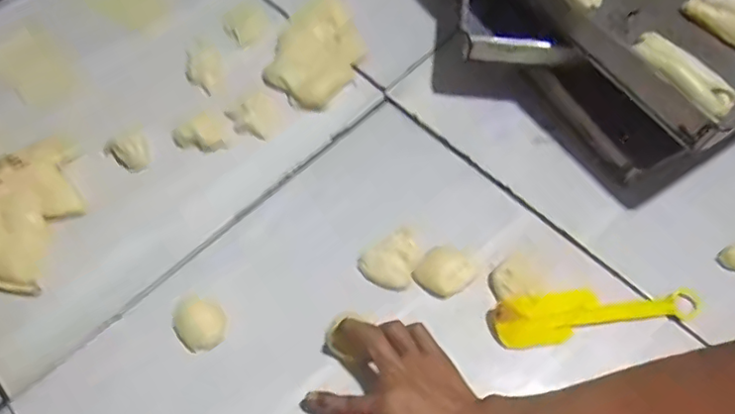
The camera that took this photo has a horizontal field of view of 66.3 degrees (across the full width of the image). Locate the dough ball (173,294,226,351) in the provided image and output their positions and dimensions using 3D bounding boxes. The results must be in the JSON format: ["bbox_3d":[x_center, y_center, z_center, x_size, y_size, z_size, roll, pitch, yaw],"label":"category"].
[{"bbox_3d":[-0.162,0.111,0.544,0.044,0.032,0.043,-2,62,3],"label":"dough ball"}]

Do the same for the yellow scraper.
[{"bbox_3d":[0.214,0.096,0.522,0.192,0.017,0.042,-9,61,-1],"label":"yellow scraper"}]

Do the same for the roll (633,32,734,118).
[{"bbox_3d":[0.294,-0.126,0.523,0.032,0.020,0.102,-37,64,-15],"label":"roll"}]

